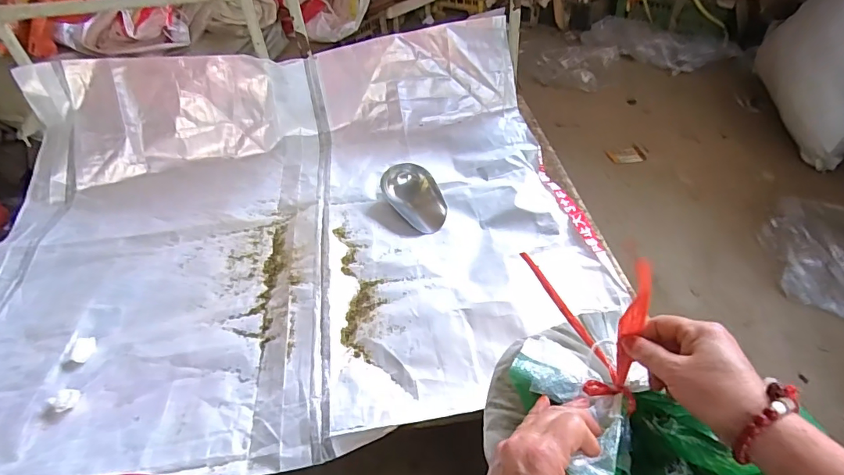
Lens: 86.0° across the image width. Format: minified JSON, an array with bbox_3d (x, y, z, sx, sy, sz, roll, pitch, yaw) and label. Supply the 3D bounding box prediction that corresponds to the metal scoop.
[{"bbox_3d":[-0.014,-0.086,0.930,0.103,0.046,0.171,-28,49,-22],"label":"metal scoop"}]

